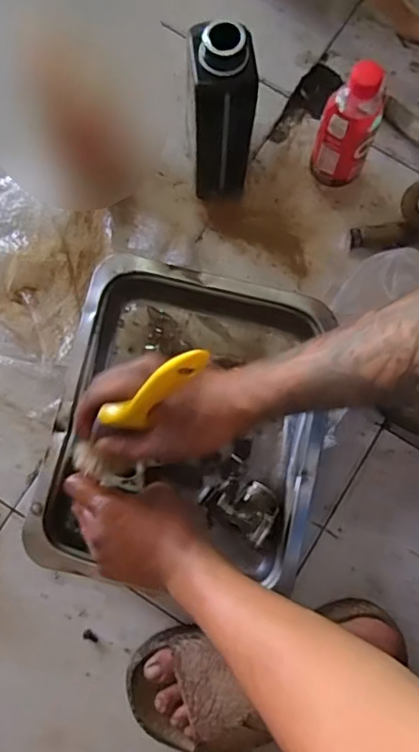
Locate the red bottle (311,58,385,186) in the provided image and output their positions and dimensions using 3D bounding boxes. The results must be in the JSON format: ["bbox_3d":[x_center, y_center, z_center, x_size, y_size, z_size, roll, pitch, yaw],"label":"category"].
[{"bbox_3d":[0.150,-0.265,0.618,0.061,0.169,0.052,22,80,4],"label":"red bottle"}]

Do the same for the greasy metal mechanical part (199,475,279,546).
[{"bbox_3d":[0.031,0.129,0.584,0.073,0.064,0.051,33,81,6],"label":"greasy metal mechanical part"}]

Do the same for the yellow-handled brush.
[{"bbox_3d":[-0.056,0.031,0.417,0.028,0.204,0.037,-25,78,-40],"label":"yellow-handled brush"}]

